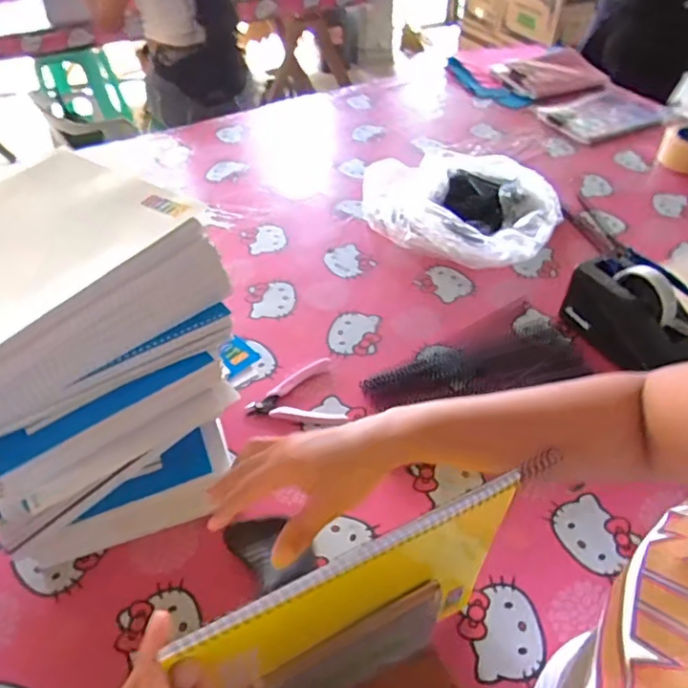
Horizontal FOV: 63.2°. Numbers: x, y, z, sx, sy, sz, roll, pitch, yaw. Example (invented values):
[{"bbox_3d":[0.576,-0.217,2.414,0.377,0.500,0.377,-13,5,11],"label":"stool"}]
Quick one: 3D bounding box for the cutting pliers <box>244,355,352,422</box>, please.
[{"bbox_3d":[-0.062,0.063,0.684,0.111,0.012,0.104,-11,47,-10],"label":"cutting pliers"}]

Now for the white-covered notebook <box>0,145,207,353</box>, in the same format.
[{"bbox_3d":[-0.273,-0.080,0.456,0.194,0.017,0.256,28,52,26],"label":"white-covered notebook"}]

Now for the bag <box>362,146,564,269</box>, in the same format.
[{"bbox_3d":[0.180,-0.243,0.939,0.344,0.075,0.258,23,50,21],"label":"bag"}]

